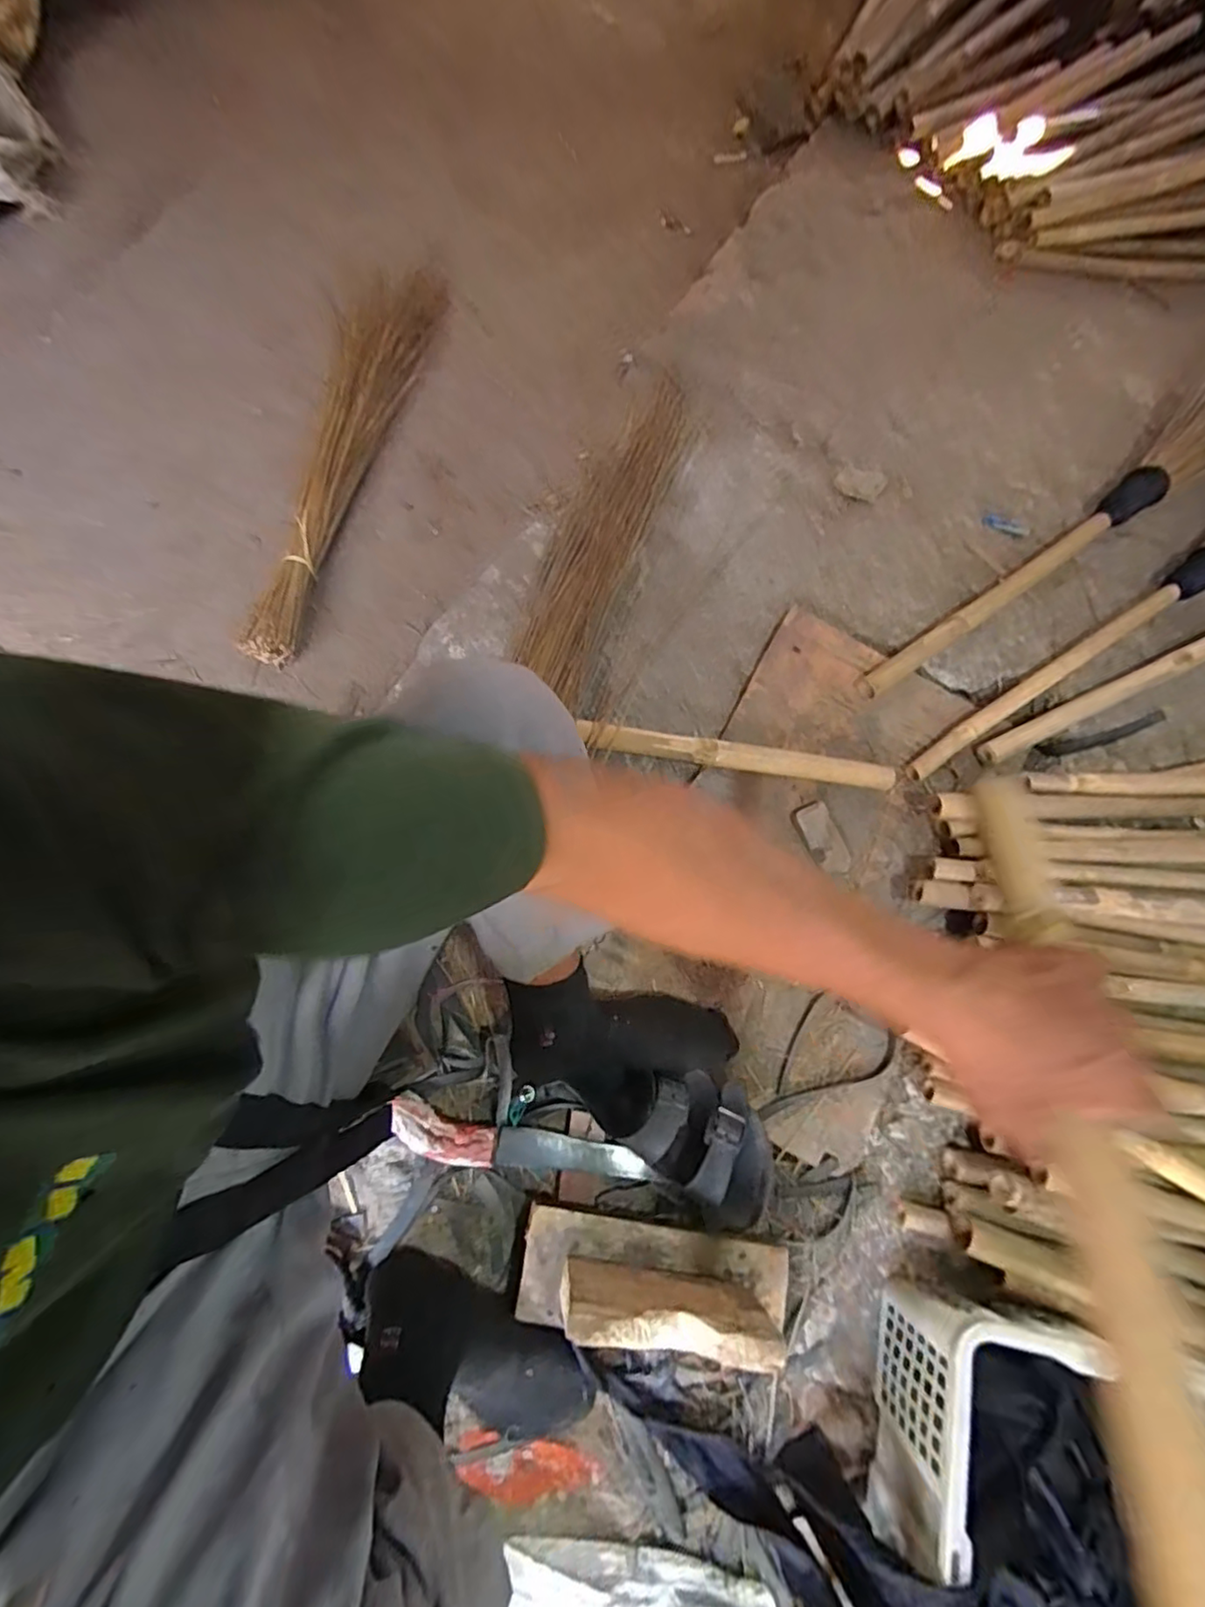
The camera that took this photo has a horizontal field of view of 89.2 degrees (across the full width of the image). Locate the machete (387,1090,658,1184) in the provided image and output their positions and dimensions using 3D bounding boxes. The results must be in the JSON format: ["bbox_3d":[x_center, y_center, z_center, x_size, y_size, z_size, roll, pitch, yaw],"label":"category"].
[{"bbox_3d":[-0.085,0.374,0.655,0.289,0.047,0.055,13,70,1],"label":"machete"}]

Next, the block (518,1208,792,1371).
[{"bbox_3d":[0.056,0.474,0.585,0.273,0.124,0.096,11,70,0],"label":"block"}]

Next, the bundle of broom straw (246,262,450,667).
[{"bbox_3d":[-0.403,-0.589,0.977,0.141,0.083,0.766,12,70,1],"label":"bundle of broom straw"}]

